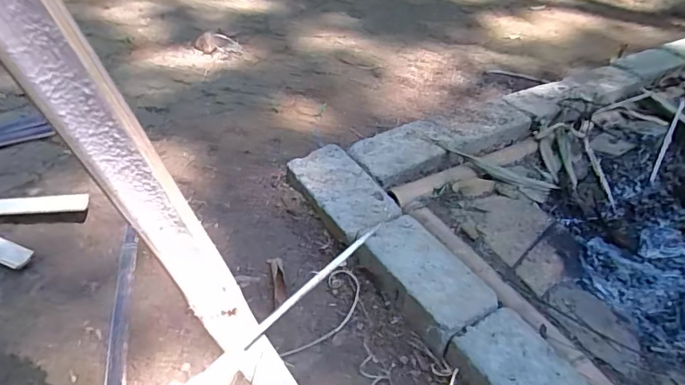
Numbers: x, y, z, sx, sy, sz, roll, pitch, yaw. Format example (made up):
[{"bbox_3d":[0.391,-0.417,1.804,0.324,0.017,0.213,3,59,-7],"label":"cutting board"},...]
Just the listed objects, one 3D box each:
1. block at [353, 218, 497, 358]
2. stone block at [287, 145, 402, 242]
[{"bbox_3d":[0.119,0.125,0.724,0.120,0.049,0.210,-17,43,-24],"label":"block"},{"bbox_3d":[-0.003,-0.001,0.848,0.107,0.045,0.209,-21,45,-28],"label":"stone block"}]

